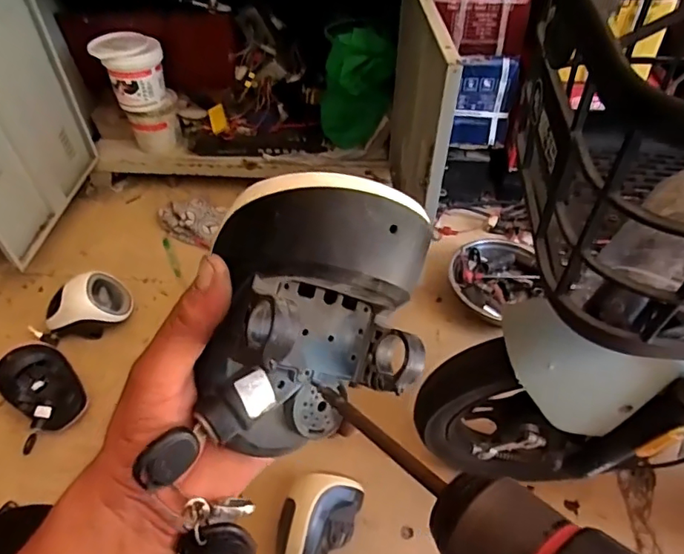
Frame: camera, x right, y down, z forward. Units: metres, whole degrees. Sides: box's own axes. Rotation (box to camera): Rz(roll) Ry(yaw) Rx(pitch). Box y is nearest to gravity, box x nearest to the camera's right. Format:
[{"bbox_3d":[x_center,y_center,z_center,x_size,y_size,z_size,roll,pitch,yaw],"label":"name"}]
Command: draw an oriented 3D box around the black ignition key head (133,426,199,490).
[{"bbox_3d":[-0.082,0.086,0.255,0.011,0.020,0.029,31,55,25],"label":"black ignition key head"}]

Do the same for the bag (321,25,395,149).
[{"bbox_3d":[0.030,-0.404,1.144,0.142,0.241,0.120,-1,48,-1],"label":"bag"}]

